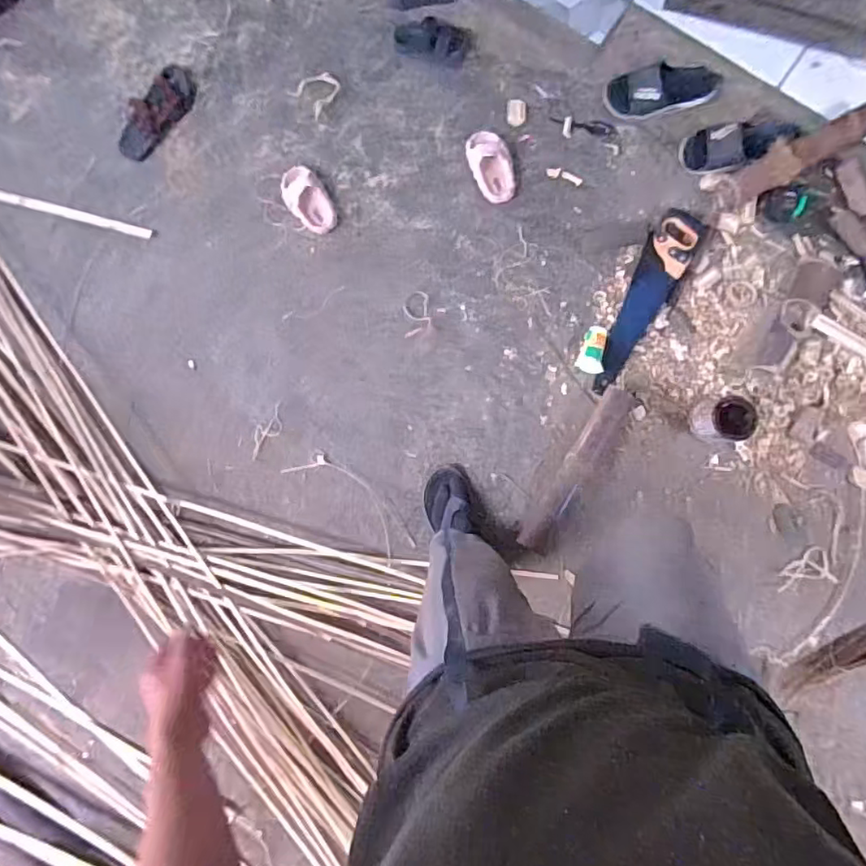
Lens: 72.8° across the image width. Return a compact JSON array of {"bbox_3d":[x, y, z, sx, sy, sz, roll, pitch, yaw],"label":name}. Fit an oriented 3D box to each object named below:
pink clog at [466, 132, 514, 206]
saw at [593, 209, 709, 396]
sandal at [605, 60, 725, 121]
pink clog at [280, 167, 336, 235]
[{"bbox_3d":[0.148,-0.672,1.474,0.101,0.052,0.187,-22,86,2],"label":"pink clog"},{"bbox_3d":[0.509,-0.314,1.425,0.116,0.046,0.478,28,88,4],"label":"saw"},{"bbox_3d":[0.558,-0.839,1.432,0.260,0.060,0.110,-7,86,2],"label":"sandal"},{"bbox_3d":[-0.320,-0.595,1.496,0.105,0.050,0.186,-33,86,1],"label":"pink clog"}]

